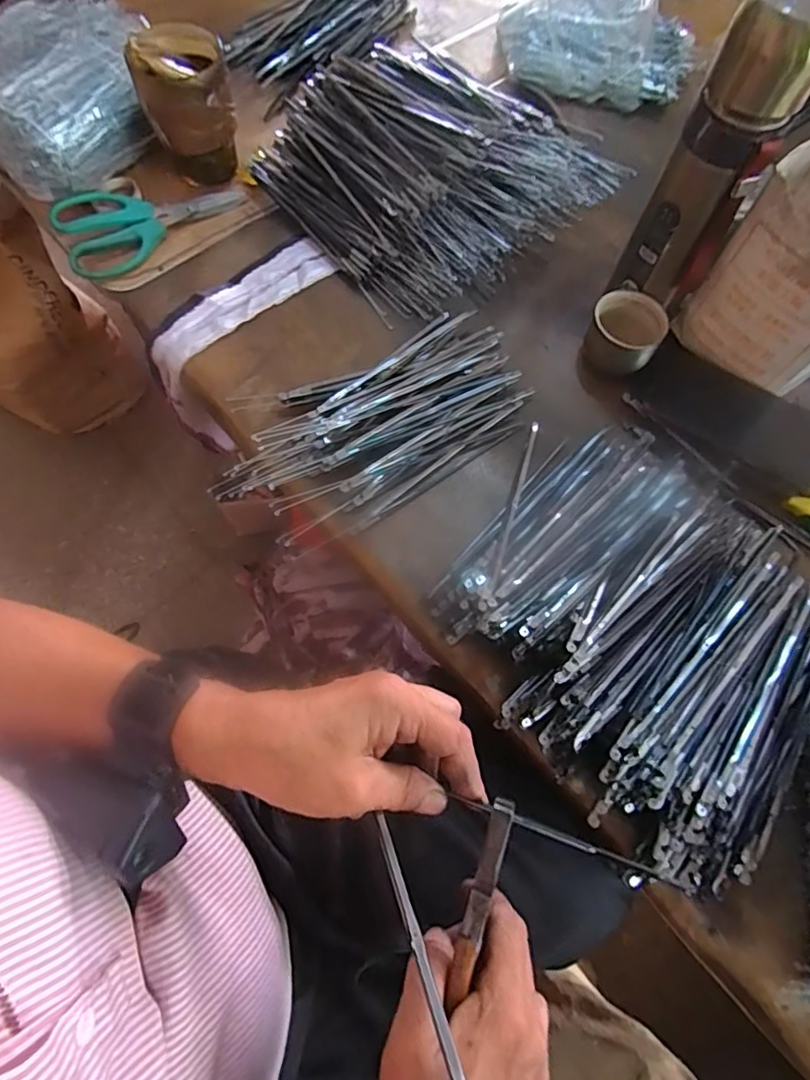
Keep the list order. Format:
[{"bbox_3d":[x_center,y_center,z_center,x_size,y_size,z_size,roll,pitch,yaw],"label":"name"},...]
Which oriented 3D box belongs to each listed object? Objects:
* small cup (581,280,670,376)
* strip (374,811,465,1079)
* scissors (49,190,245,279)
[{"bbox_3d":[0.196,-0.185,0.503,0.062,0.045,0.063,27,71,8],"label":"small cup"},{"bbox_3d":[0.010,0.163,0.200,0.006,0.007,0.144,-20,30,-9],"label":"strip"},{"bbox_3d":[-0.258,-0.331,0.566,0.183,0.024,0.091,-33,74,-13],"label":"scissors"}]

